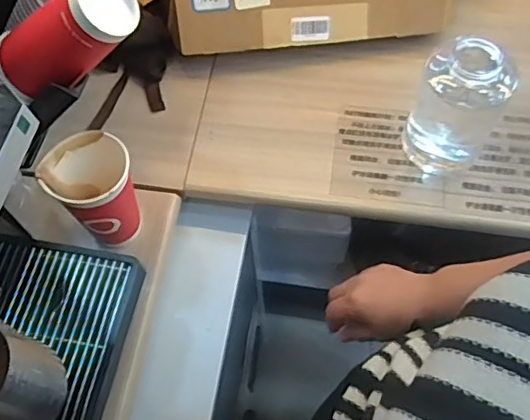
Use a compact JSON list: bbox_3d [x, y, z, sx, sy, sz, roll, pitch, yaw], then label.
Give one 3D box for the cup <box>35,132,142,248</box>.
[{"bbox_3d":[-0.182,-0.011,0.632,0.077,0.128,0.082,-1,63,1],"label":"cup"}]

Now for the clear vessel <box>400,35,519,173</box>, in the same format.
[{"bbox_3d":[0.225,-0.125,0.668,0.096,0.149,0.103,27,67,14],"label":"clear vessel"}]

